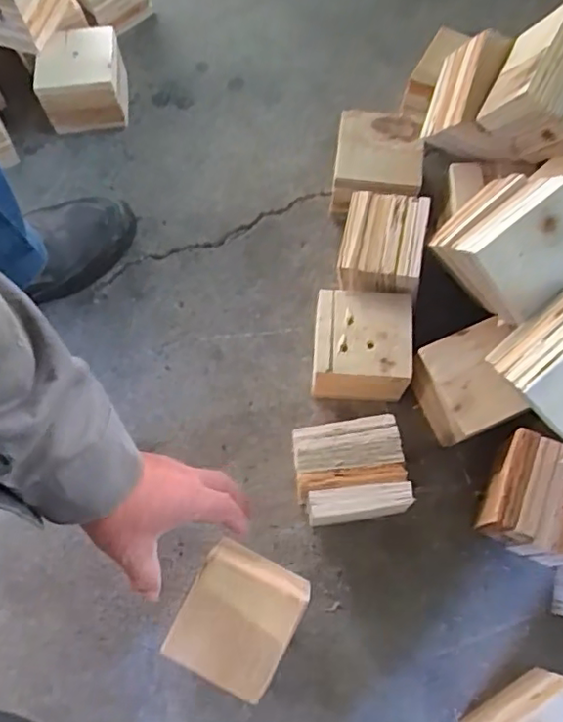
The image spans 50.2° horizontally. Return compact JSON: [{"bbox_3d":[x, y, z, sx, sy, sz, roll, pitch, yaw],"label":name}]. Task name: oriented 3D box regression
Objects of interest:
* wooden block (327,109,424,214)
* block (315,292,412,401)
[{"bbox_3d":[0.108,-0.220,0.699,0.096,0.081,0.111,7,70,4],"label":"wooden block"},{"bbox_3d":[0.078,-0.014,0.626,0.099,0.082,0.095,3,70,2],"label":"block"}]

